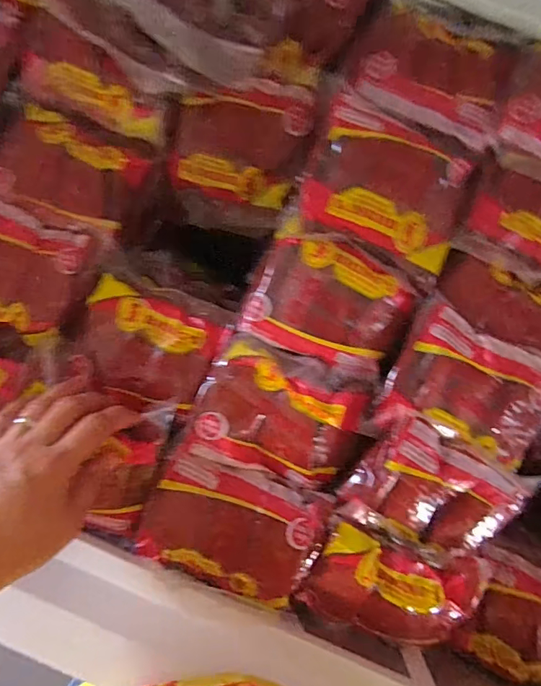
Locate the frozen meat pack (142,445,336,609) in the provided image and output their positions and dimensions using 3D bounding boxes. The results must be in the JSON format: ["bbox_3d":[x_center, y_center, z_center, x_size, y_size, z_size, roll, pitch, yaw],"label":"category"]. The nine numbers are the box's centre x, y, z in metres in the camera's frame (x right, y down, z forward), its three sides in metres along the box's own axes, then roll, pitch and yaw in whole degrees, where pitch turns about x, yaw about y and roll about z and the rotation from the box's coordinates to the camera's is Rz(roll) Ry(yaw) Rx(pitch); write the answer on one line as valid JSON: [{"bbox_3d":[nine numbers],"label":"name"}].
[{"bbox_3d":[-0.030,0.140,0.359,0.132,0.030,0.092,20,90,3],"label":"frozen meat pack"}]

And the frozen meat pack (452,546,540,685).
[{"bbox_3d":[0.228,0.245,0.412,0.102,0.027,0.099,18,87,-3],"label":"frozen meat pack"}]

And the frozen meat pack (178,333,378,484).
[{"bbox_3d":[0.007,0.051,0.356,0.125,0.020,0.097,15,89,2],"label":"frozen meat pack"}]

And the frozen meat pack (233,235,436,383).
[{"bbox_3d":[0.047,-0.029,0.357,0.119,0.023,0.094,24,89,2],"label":"frozen meat pack"}]

